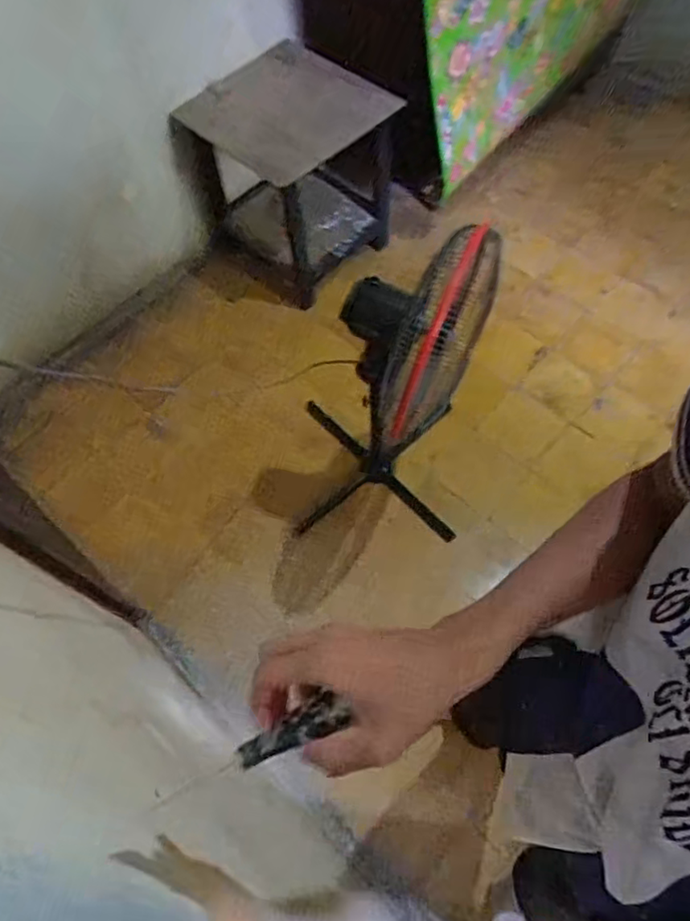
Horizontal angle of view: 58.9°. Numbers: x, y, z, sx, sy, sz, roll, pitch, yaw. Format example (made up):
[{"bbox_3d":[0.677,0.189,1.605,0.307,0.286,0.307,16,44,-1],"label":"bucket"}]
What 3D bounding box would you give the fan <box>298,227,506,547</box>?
[{"bbox_3d":[0.083,-0.160,1.482,0.453,0.873,0.392,2,62,5],"label":"fan"}]

